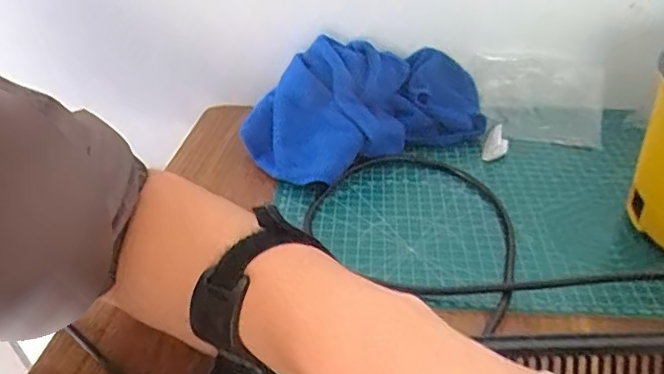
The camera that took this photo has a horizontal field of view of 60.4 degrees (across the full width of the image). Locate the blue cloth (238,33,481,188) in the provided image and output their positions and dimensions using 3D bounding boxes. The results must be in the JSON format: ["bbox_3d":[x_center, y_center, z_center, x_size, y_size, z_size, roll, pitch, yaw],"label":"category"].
[{"bbox_3d":[0.043,-0.082,0.539,0.234,0.082,0.117,-16,37,-22],"label":"blue cloth"}]

